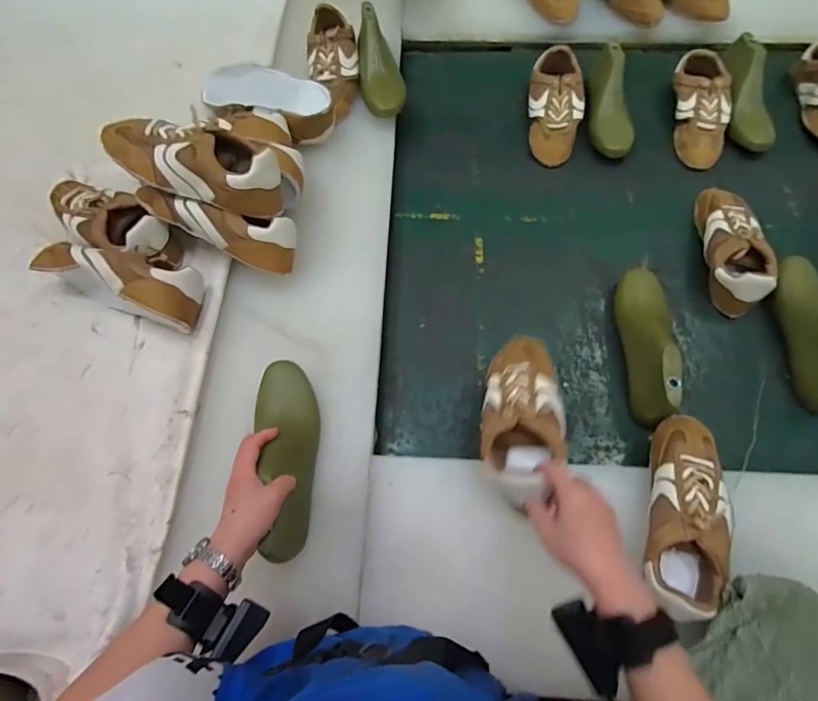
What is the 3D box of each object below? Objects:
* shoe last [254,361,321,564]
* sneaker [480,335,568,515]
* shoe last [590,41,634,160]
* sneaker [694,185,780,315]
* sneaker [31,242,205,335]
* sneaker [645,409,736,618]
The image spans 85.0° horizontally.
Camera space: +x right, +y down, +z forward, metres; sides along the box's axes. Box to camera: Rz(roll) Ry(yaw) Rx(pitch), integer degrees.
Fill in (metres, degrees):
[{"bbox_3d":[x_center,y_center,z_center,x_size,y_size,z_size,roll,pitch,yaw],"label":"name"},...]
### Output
[{"bbox_3d":[-0.148,0.122,0.537,0.070,0.073,0.231,-7,62,-2],"label":"shoe last"},{"bbox_3d":[0.135,0.080,0.535,0.090,0.073,0.218,9,54,5],"label":"sneaker"},{"bbox_3d":[0.371,-0.452,0.807,0.080,0.075,0.225,11,68,5],"label":"shoe last"},{"bbox_3d":[0.502,-0.167,0.692,0.094,0.063,0.230,0,68,1],"label":"sneaker"},{"bbox_3d":[-0.391,-0.104,0.615,0.222,0.096,0.078,19,69,9],"label":"sneaker"},{"bbox_3d":[0.315,0.179,0.502,0.079,0.067,0.218,20,69,9],"label":"sneaker"}]

